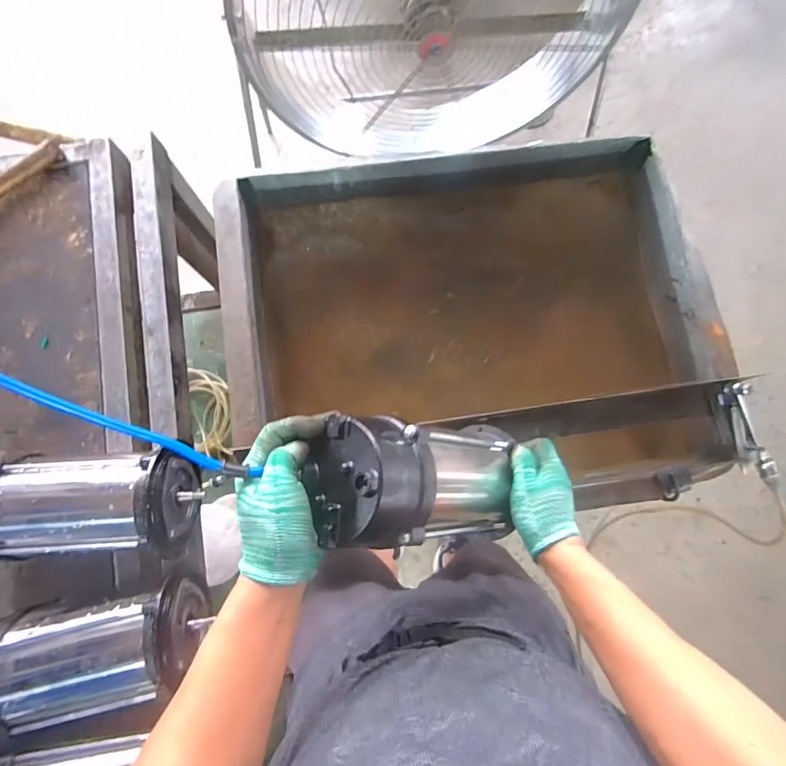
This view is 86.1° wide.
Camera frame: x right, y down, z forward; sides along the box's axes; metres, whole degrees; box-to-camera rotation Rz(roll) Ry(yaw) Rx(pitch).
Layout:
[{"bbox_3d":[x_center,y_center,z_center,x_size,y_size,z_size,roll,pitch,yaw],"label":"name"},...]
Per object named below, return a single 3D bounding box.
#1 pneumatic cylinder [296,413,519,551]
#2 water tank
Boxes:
[{"bbox_3d":[0.039,0.104,0.448,0.104,0.253,0.120,-6,79,42],"label":"pneumatic cylinder"},{"bbox_3d":[0.120,-0.085,0.752,0.756,0.214,0.589,-8,82,-3],"label":"water tank"}]

